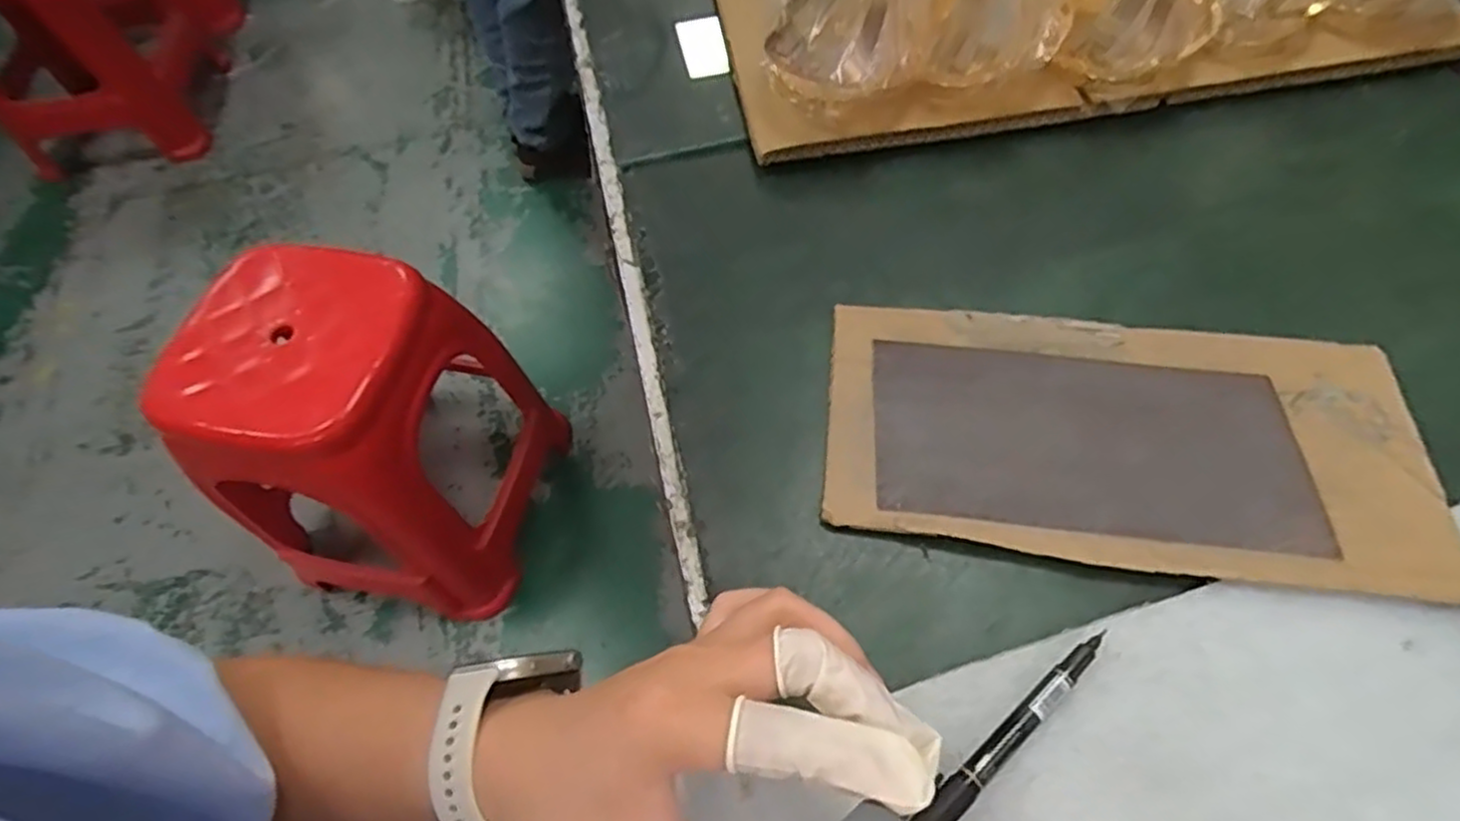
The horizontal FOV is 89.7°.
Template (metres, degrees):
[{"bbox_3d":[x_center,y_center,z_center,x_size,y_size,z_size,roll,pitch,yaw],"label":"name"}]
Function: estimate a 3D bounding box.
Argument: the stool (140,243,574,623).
[{"bbox_3d":[-0.471,0.043,0.976,0.342,0.440,0.302,4,59,6],"label":"stool"}]

